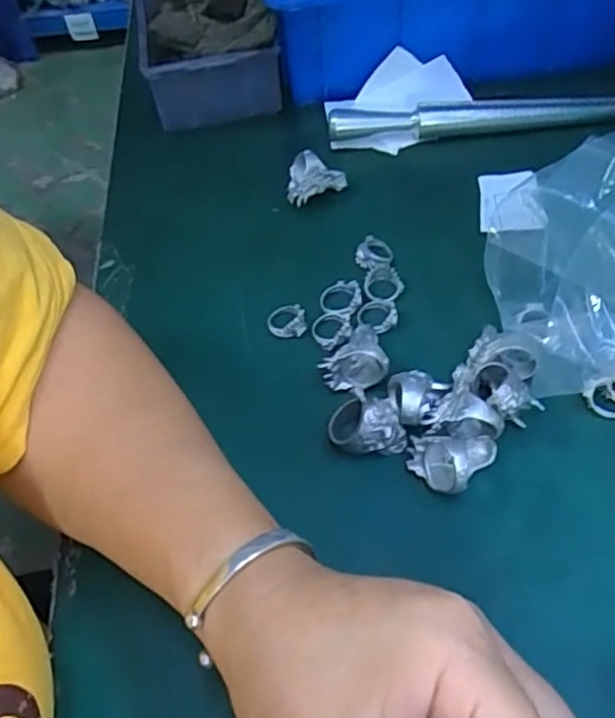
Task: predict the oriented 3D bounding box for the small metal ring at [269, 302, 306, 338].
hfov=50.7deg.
[{"bbox_3d":[-0.012,-0.021,0.365,0.021,0.007,0.019,-5,54,1],"label":"small metal ring"}]

